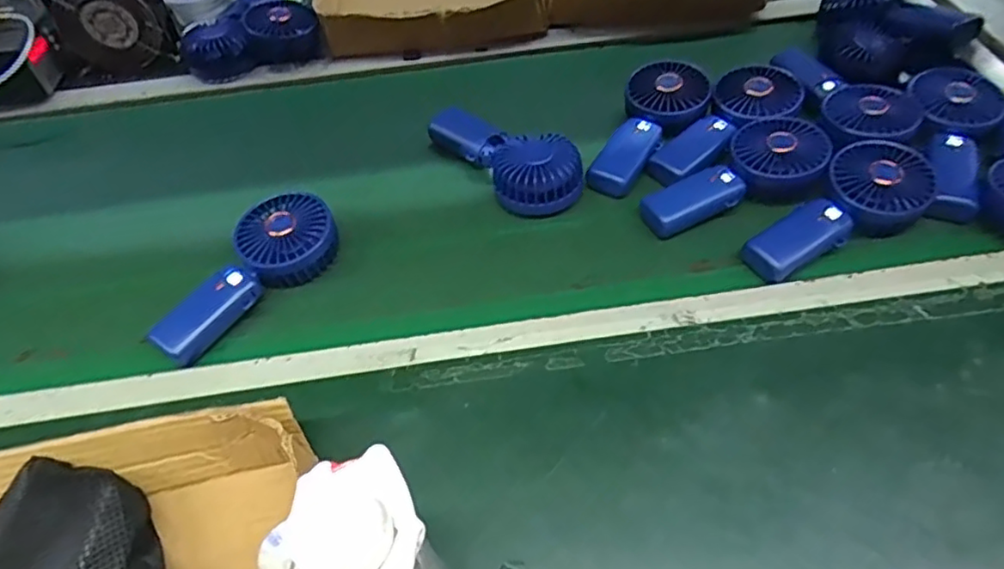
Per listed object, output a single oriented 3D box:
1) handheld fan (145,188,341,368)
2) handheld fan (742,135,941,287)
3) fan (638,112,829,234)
[{"bbox_3d":[-0.229,-0.014,0.561,0.175,0.036,0.077,-38,59,-24],"label":"handheld fan"},{"bbox_3d":[0.303,-0.065,0.576,0.189,0.030,0.087,-32,63,-8],"label":"handheld fan"},{"bbox_3d":[0.224,-0.100,0.606,0.191,0.034,0.086,-28,55,-3],"label":"fan"}]

